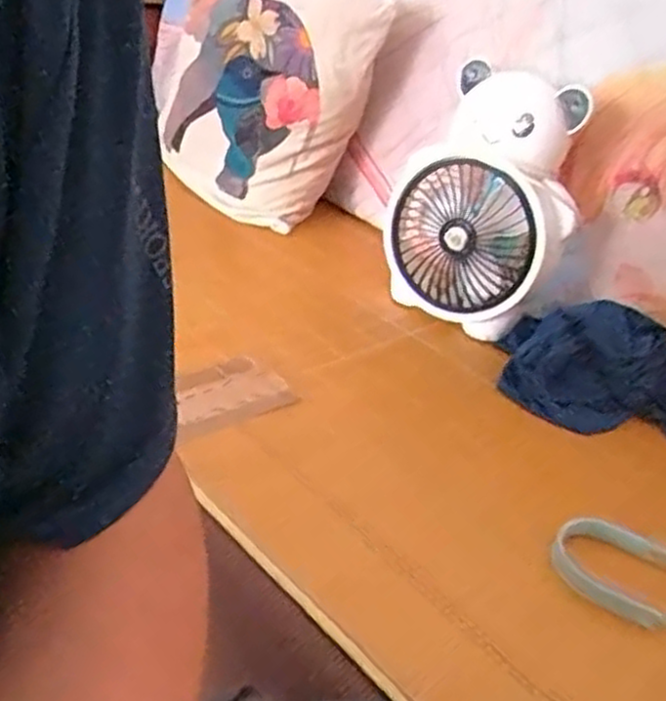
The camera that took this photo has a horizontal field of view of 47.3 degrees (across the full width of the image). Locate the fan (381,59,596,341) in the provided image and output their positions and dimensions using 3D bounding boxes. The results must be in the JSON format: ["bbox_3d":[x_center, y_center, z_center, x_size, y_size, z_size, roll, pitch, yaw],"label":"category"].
[{"bbox_3d":[0.194,-0.187,0.978,0.128,0.308,0.220,-16,41,-39],"label":"fan"}]

